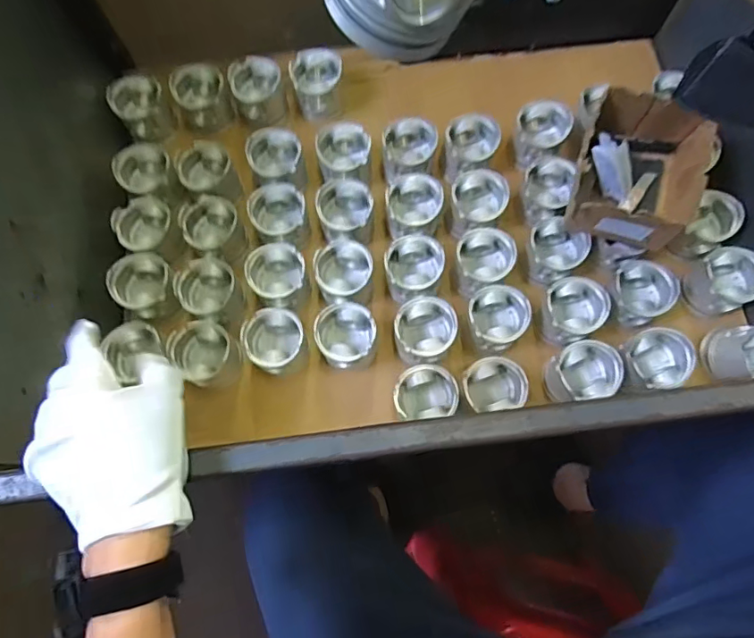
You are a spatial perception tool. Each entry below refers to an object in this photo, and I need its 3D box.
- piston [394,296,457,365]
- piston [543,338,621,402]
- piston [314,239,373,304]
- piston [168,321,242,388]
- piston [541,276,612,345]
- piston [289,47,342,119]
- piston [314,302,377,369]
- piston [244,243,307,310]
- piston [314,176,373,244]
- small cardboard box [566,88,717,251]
[{"bbox_3d":[0.073,0.022,0.800,0.089,0.087,0.095,0,74,0],"label":"piston"},{"bbox_3d":[0.312,0.081,0.780,0.094,0.075,0.090,-15,75,-4],"label":"piston"},{"bbox_3d":[-0.053,-0.073,0.835,0.089,0.083,0.094,0,74,0],"label":"piston"},{"bbox_3d":[-0.266,0.054,0.790,0.087,0.057,0.093,0,74,0],"label":"piston"},{"bbox_3d":[0.306,-0.013,0.805,0.096,0.066,0.090,0,74,0],"label":"piston"},{"bbox_3d":[-0.110,-0.435,0.932,0.091,0.098,0.094,-15,75,-4],"label":"piston"},{"bbox_3d":[-0.048,0.030,0.804,0.092,0.078,0.096,0,74,0],"label":"piston"},{"bbox_3d":[-0.160,-0.065,0.834,0.093,0.074,0.100,0,74,0],"label":"piston"},{"bbox_3d":[-0.054,-0.184,0.869,0.089,0.086,0.094,0,74,0],"label":"piston"},{"bbox_3d":[0.391,-0.205,0.780,0.181,0.108,0.189,20,75,6],"label":"small cardboard box"}]

